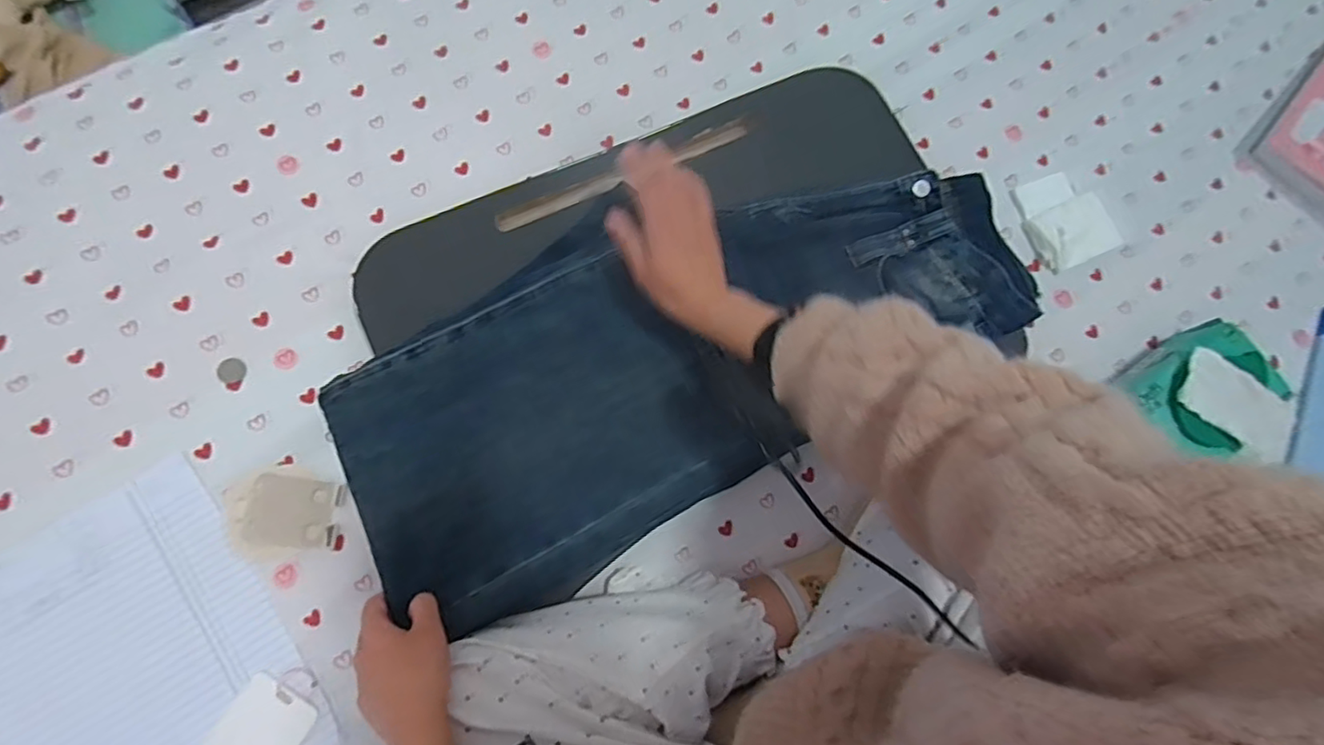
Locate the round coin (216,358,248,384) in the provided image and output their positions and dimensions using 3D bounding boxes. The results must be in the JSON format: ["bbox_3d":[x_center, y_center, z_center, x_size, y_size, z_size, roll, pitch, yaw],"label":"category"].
[{"bbox_3d":[-0.413,-0.002,0.595,0.025,0.004,0.025,3,76,-13],"label":"round coin"}]

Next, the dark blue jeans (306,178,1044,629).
[{"bbox_3d":[0.031,-0.029,0.580,0.653,0.040,0.274,-27,76,-9],"label":"dark blue jeans"}]

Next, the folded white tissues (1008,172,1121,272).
[{"bbox_3d":[0.445,-0.171,0.685,0.092,0.017,0.103,-20,78,-8],"label":"folded white tissues"}]

